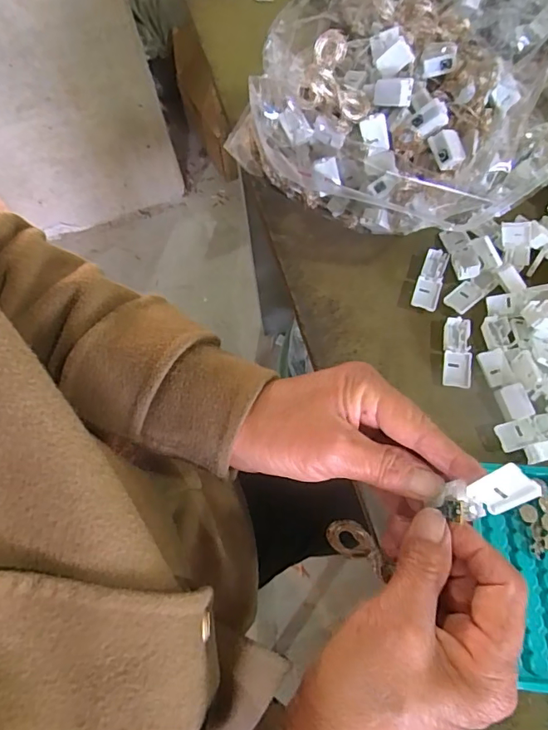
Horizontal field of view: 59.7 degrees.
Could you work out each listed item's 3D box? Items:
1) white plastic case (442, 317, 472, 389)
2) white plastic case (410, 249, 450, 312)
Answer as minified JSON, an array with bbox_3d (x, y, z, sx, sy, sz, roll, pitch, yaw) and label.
[{"bbox_3d":[0.138,-0.009,0.360,0.020,0.009,0.054,7,66,7],"label":"white plastic case"},{"bbox_3d":[0.127,-0.068,0.387,0.020,0.012,0.056,18,68,11],"label":"white plastic case"}]

